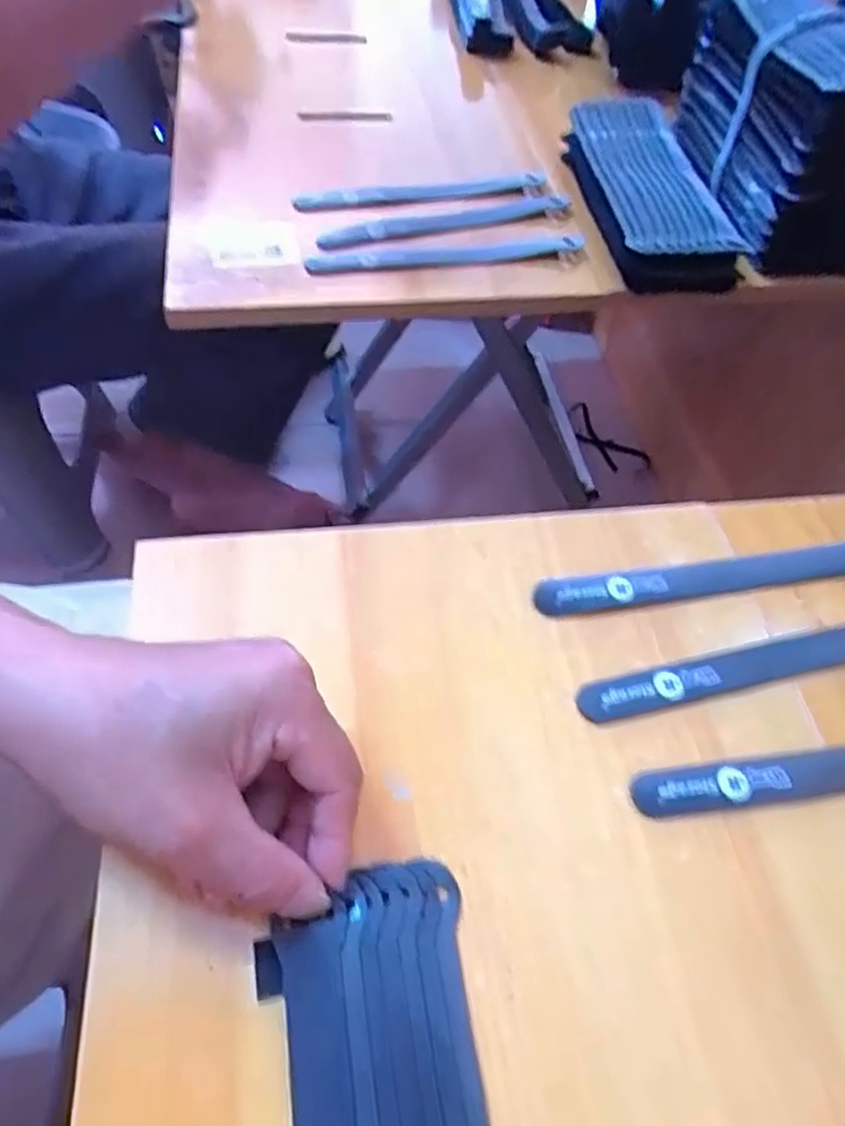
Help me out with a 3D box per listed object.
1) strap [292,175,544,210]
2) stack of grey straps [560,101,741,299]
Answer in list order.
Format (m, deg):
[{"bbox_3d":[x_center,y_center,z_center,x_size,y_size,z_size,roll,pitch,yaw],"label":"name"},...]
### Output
[{"bbox_3d":[-0.002,-0.292,0.546,0.196,0.012,0.019,-6,55,-8],"label":"strap"},{"bbox_3d":[0.174,-0.295,0.544,0.097,0.040,0.216,0,54,-4],"label":"stack of grey straps"}]

